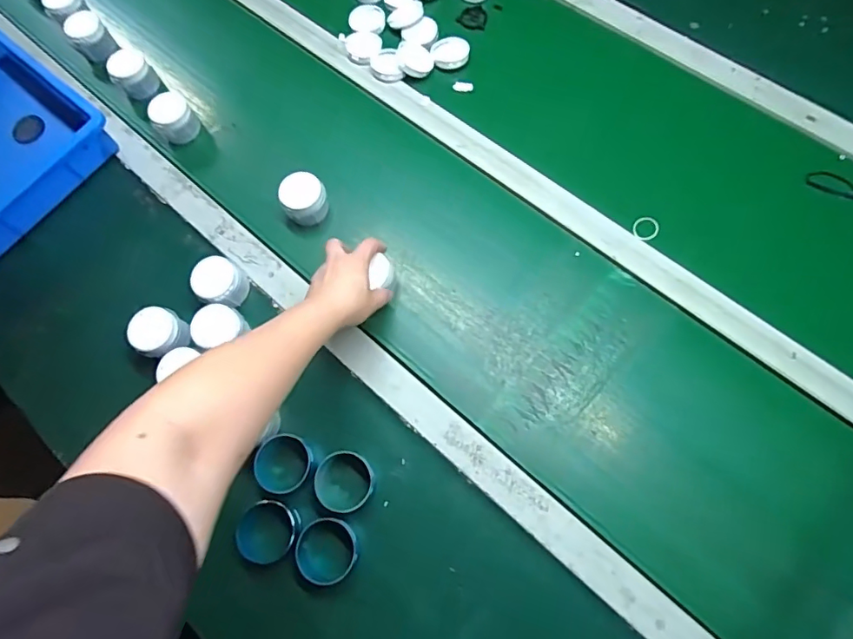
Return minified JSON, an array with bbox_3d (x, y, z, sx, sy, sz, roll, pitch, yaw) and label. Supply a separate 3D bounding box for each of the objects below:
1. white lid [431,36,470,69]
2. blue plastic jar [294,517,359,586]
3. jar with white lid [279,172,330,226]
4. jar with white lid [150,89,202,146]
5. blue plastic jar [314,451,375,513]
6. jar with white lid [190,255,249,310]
[{"bbox_3d":[0.040,-0.445,0.840,0.061,0.019,0.052,-13,71,-2],"label":"white lid"},{"bbox_3d":[-0.116,0.271,0.593,0.066,0.035,0.067,-1,71,2],"label":"blue plastic jar"},{"bbox_3d":[-0.177,-0.172,0.739,0.071,0.054,0.064,-24,72,-6],"label":"jar with white lid"},{"bbox_3d":[-0.404,-0.323,0.813,0.060,0.059,0.058,-1,71,2],"label":"jar with white lid"},{"bbox_3d":[-0.099,0.200,0.621,0.069,0.026,0.069,-1,71,2],"label":"blue plastic jar"},{"bbox_3d":[-0.289,-0.052,0.708,0.074,0.050,0.070,-1,71,2],"label":"jar with white lid"}]

